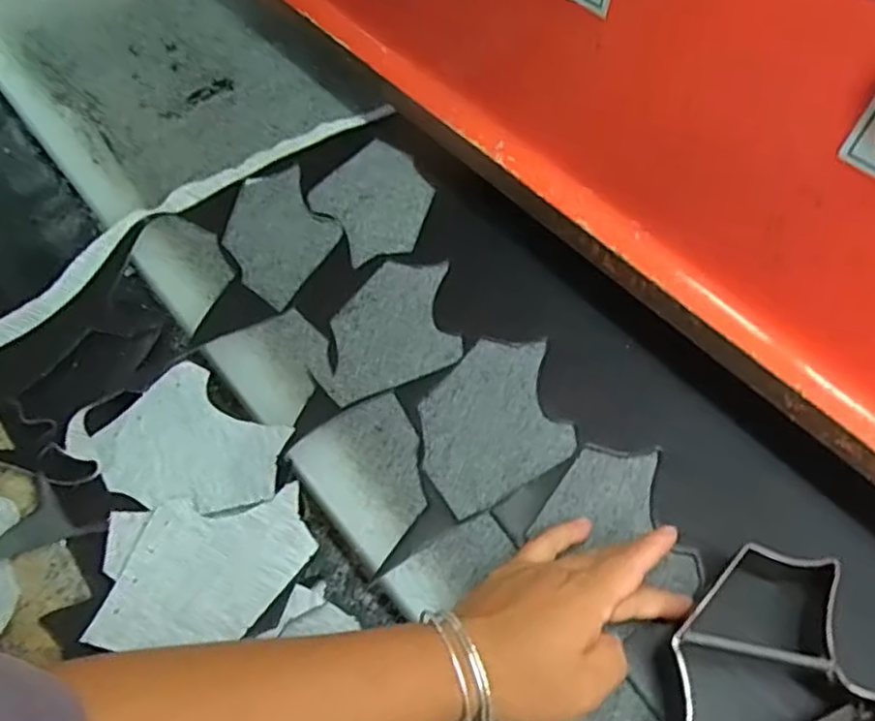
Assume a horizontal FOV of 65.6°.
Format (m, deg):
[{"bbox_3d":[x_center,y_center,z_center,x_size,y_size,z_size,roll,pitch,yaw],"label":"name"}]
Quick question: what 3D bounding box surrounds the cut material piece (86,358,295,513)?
[{"bbox_3d":[-0.166,0.060,0.458,0.115,0.017,0.095,33,91,7],"label":"cut material piece"}]

